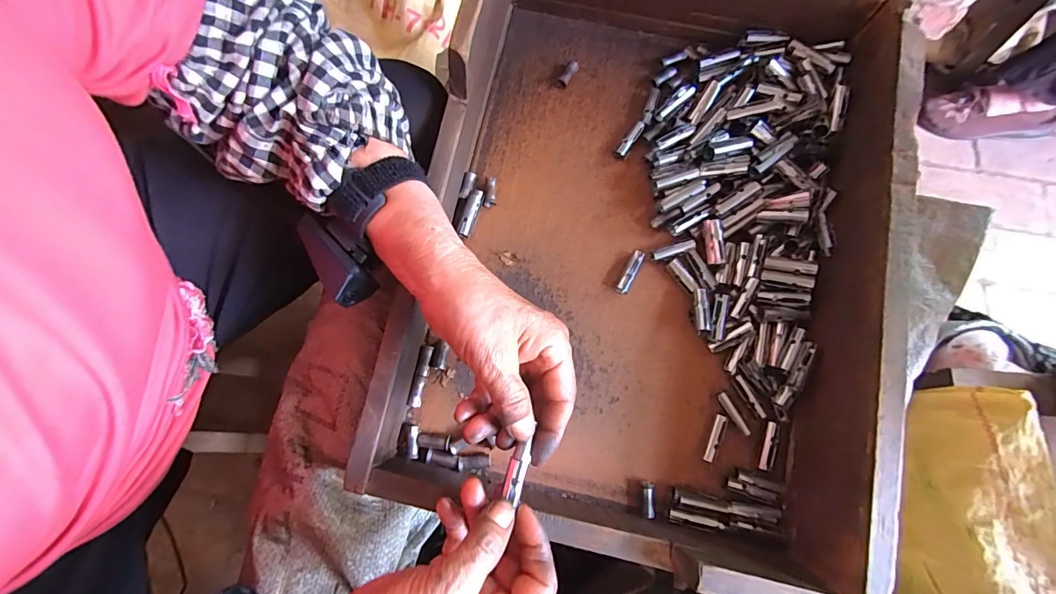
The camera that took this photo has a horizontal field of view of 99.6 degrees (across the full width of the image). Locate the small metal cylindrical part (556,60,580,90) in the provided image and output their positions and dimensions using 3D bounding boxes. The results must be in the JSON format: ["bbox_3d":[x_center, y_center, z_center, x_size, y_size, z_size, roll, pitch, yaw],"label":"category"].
[{"bbox_3d":[0.036,-0.205,0.413,0.010,0.012,0.027,43,111,11],"label":"small metal cylindrical part"}]

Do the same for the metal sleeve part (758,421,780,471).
[{"bbox_3d":[0.186,0.115,0.343,0.010,0.007,0.036,16,75,4],"label":"metal sleeve part"}]

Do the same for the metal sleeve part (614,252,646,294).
[{"bbox_3d":[0.086,-0.021,0.374,0.011,0.011,0.037,27,76,7],"label":"metal sleeve part"}]

